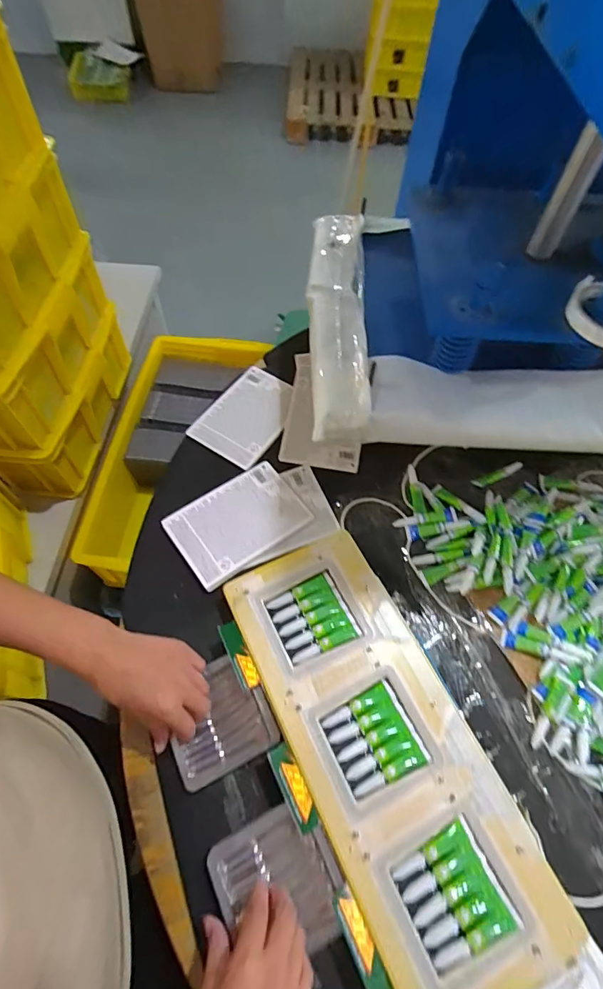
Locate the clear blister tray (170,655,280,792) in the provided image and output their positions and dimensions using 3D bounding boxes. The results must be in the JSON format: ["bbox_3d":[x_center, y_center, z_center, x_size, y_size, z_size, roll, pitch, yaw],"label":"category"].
[{"bbox_3d":[-0.088,0.236,0.473,0.102,0.025,0.100,-23,61,-16],"label":"clear blister tray"}]

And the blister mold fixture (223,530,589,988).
[{"bbox_3d":[0.076,0.247,0.456,0.169,0.029,0.428,-22,64,-15],"label":"blister mold fixture"}]

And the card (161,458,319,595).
[{"bbox_3d":[-0.083,0.038,0.604,0.168,0.011,0.122,-33,67,-20],"label":"card"}]

